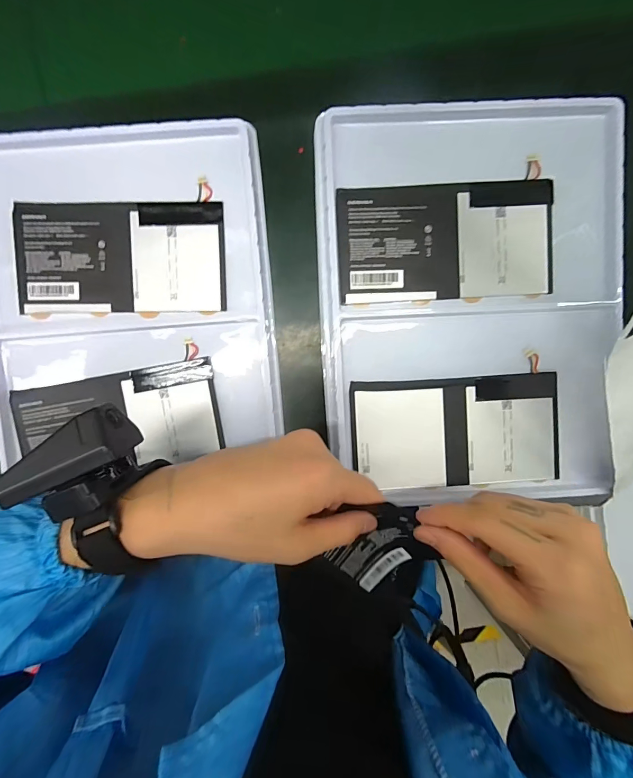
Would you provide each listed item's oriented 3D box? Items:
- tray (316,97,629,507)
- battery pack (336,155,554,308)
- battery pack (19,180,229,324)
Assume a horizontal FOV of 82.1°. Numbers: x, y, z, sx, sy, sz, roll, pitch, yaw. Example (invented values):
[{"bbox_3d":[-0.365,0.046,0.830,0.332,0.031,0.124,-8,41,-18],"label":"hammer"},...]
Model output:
[{"bbox_3d":[0.126,-0.067,0.303,0.237,0.043,0.309,-2,92,-1],"label":"tray"},{"bbox_3d":[0.106,-0.120,0.294,0.173,0.007,0.094,-4,92,-1],"label":"battery pack"},{"bbox_3d":[-0.166,-0.112,0.309,0.171,0.008,0.098,-3,92,-1],"label":"battery pack"}]

